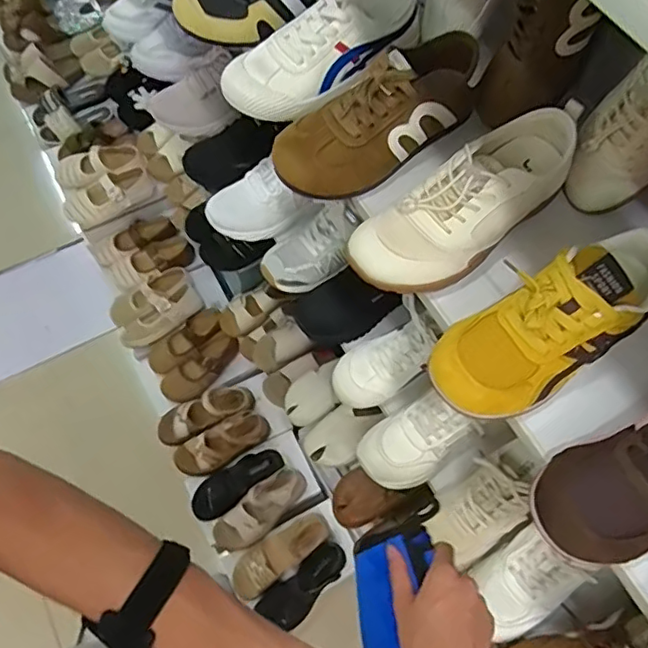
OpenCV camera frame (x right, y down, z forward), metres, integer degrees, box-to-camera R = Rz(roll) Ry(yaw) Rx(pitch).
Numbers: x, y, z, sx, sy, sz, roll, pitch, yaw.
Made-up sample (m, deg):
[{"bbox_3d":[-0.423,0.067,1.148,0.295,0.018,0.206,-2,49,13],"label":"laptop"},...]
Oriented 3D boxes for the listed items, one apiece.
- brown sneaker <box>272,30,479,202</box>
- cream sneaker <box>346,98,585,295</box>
[{"bbox_3d":[0.060,-0.213,0.578,0.233,0.097,0.078,-33,70,-17],"label":"brown sneaker"},{"bbox_3d":[0.135,-0.114,0.541,0.236,0.077,0.084,-35,71,-18],"label":"cream sneaker"}]

